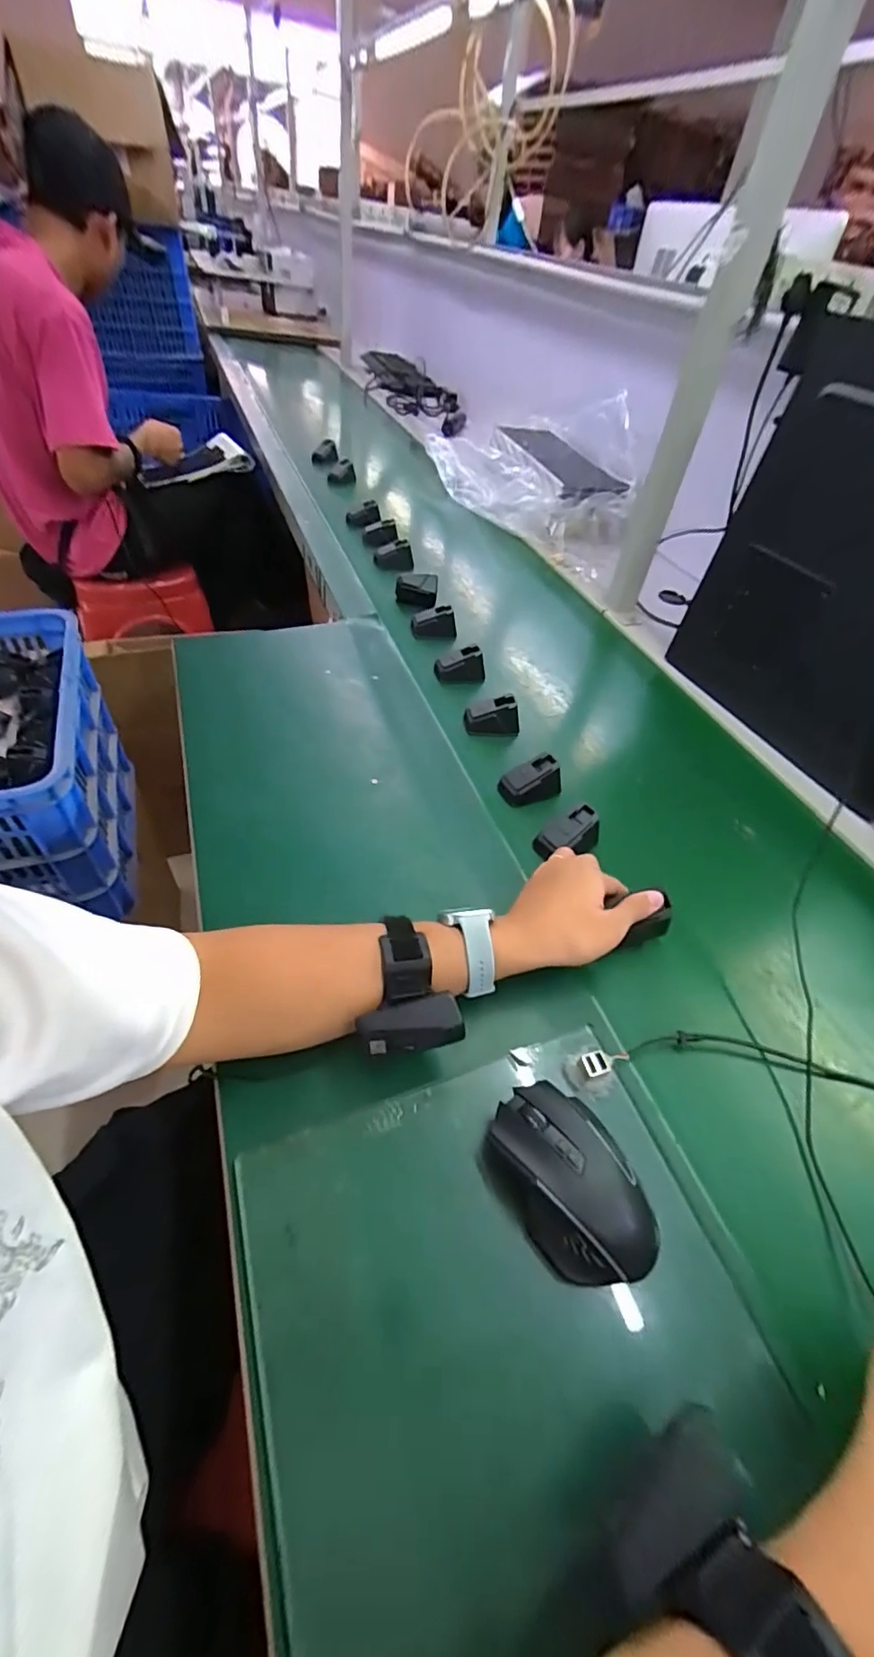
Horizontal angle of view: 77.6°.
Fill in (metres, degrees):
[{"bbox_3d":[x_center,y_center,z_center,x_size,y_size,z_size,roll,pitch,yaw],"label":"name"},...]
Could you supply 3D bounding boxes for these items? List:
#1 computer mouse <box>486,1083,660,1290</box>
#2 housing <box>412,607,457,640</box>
[{"bbox_3d":[0.084,0.226,0.348,0.069,0.054,0.116,-24,55,-26],"label":"computer mouse"},{"bbox_3d":[-0.004,-0.308,0.814,0.066,0.045,0.024,12,46,0],"label":"housing"}]

